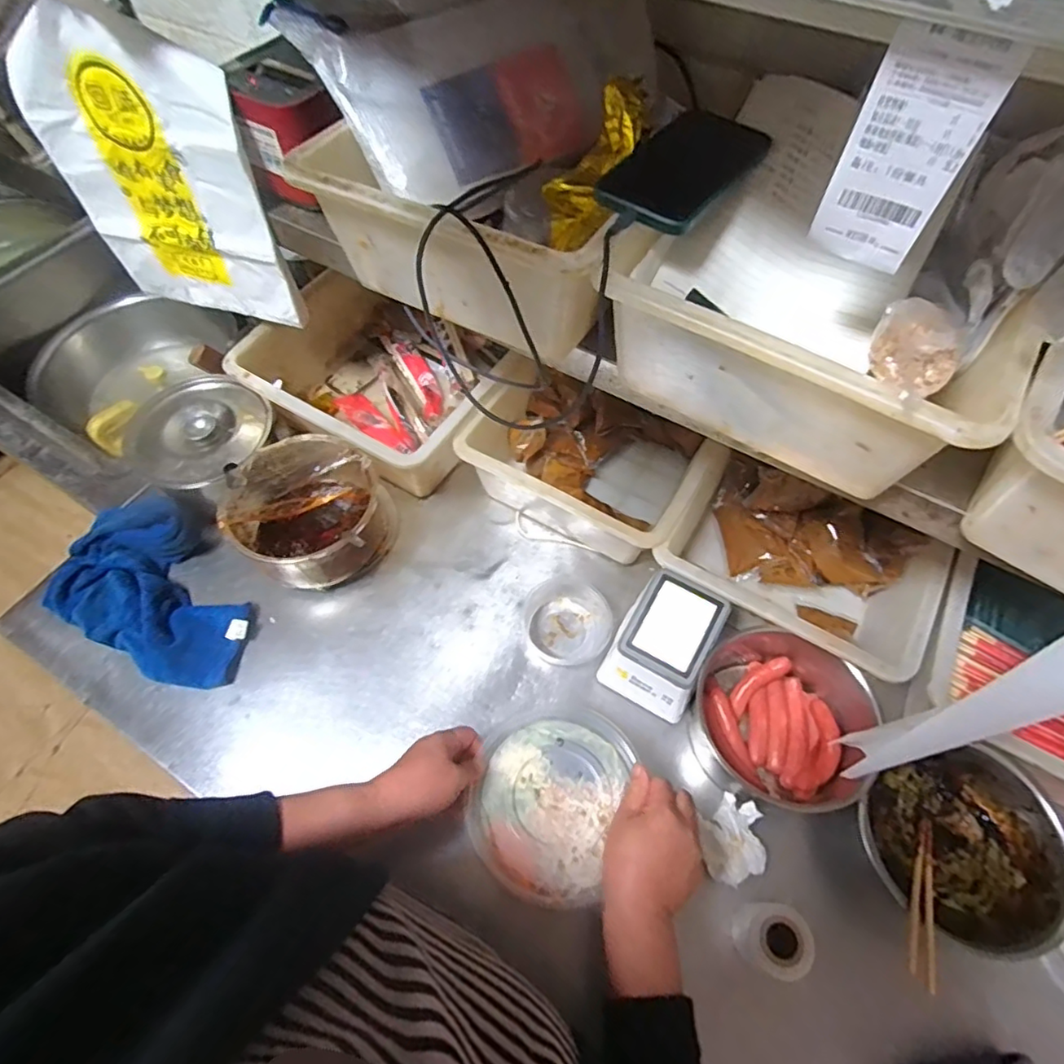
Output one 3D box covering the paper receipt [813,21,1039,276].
[{"bbox_3d":[0.189,-0.189,0.300,0.054,0.111,0.004,28,68,14],"label":"paper receipt"}]

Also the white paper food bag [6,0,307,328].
[{"bbox_3d":[-0.390,-0.369,0.625,0.229,0.290,0.042,17,58,6],"label":"white paper food bag"}]

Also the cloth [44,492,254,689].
[{"bbox_3d":[-0.439,0.058,0.677,0.274,0.060,0.163,26,60,12],"label":"cloth"}]

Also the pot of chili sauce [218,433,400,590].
[{"bbox_3d":[-0.267,-0.021,0.713,0.169,0.104,0.167,2,58,-3],"label":"pot of chili sauce"}]

